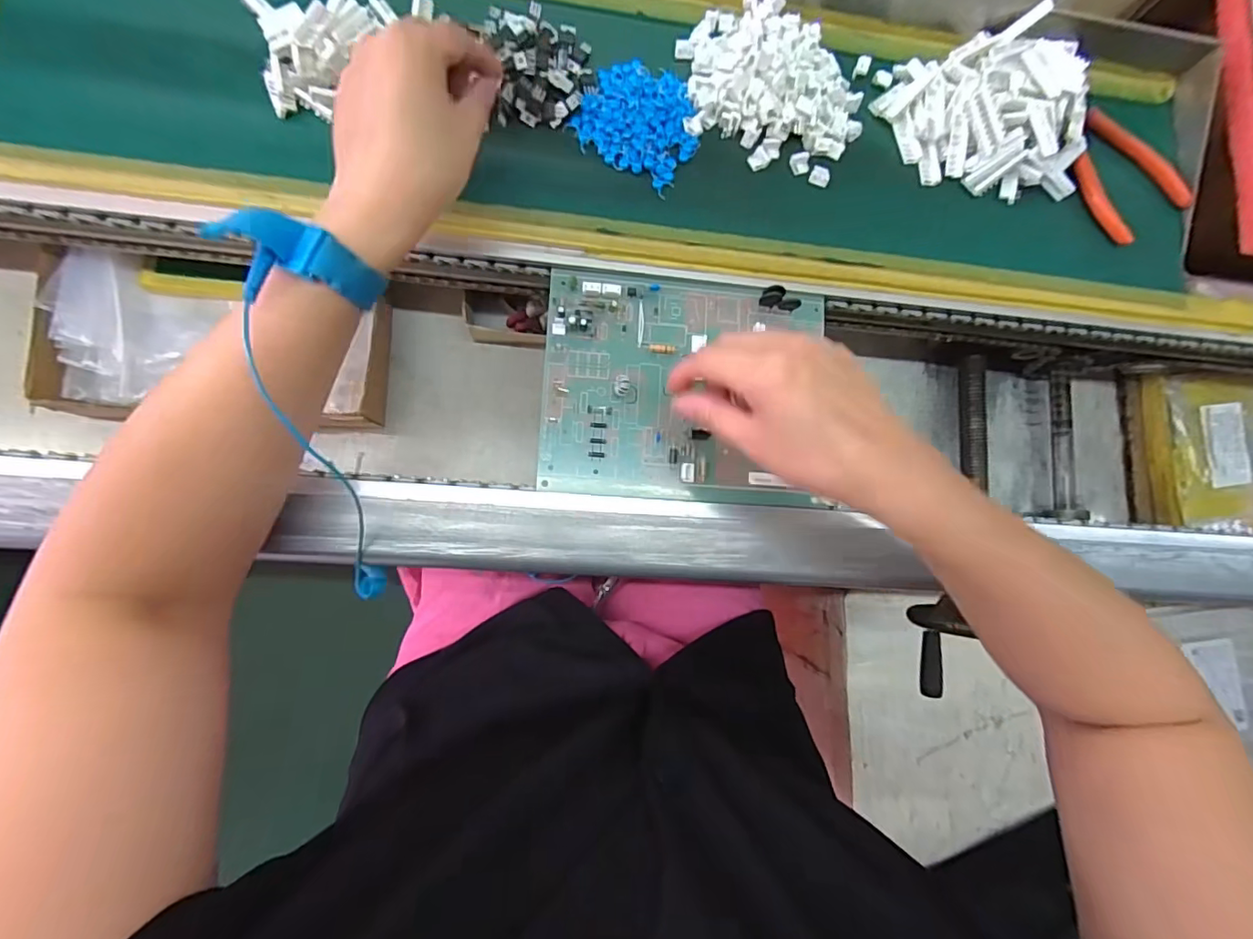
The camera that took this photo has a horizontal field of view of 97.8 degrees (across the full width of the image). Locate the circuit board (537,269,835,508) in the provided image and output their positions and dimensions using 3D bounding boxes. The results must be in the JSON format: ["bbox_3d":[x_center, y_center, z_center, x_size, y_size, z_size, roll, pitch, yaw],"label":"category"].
[{"bbox_3d":[0.038,-0.053,0.355,0.180,0.015,0.143,4,86,-7],"label":"circuit board"}]

